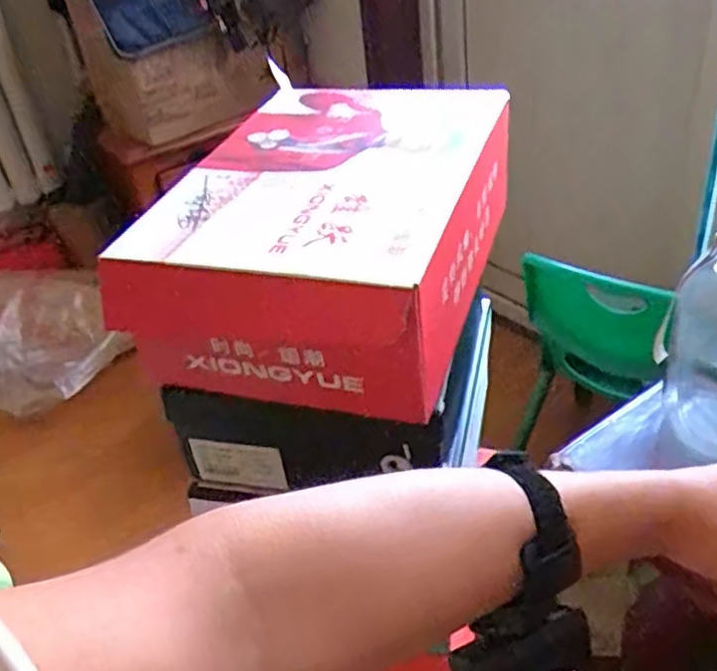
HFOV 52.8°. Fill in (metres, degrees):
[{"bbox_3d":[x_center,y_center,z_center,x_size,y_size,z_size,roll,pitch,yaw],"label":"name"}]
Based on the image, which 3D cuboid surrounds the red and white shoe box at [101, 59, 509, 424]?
[{"bbox_3d":[-0.019,-0.088,0.607,0.235,0.133,0.310,7,38,19],"label":"red and white shoe box"}]

